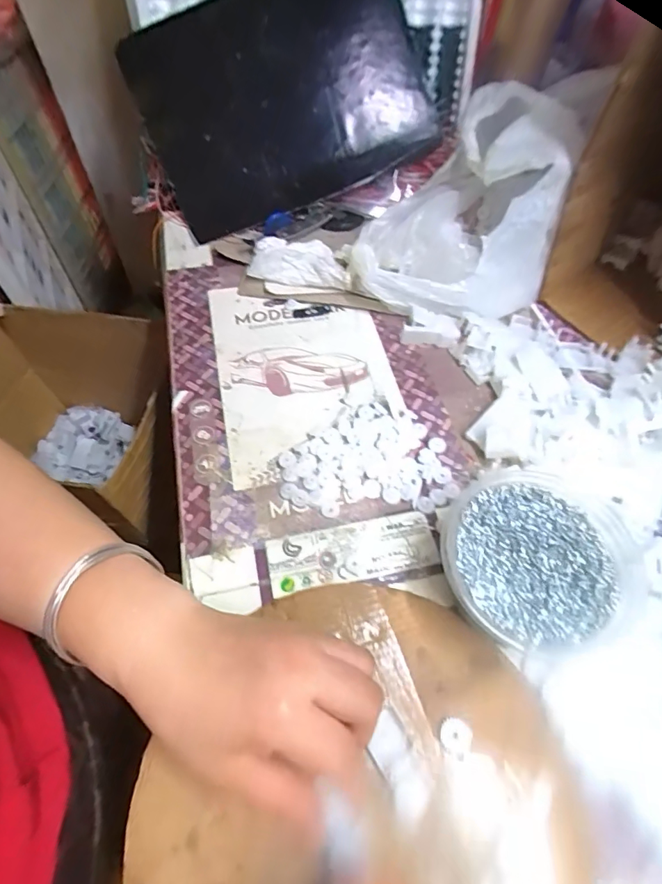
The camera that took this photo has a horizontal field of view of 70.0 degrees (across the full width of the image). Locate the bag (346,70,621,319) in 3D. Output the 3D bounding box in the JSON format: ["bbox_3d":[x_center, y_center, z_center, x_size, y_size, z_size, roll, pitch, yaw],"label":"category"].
[{"bbox_3d":[0.129,-0.224,0.435,0.158,0.129,0.221,18,59,10],"label":"bag"}]

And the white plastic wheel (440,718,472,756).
[{"bbox_3d":[0.069,0.162,0.260,0.017,0.004,0.017,10,58,5],"label":"white plastic wheel"}]

